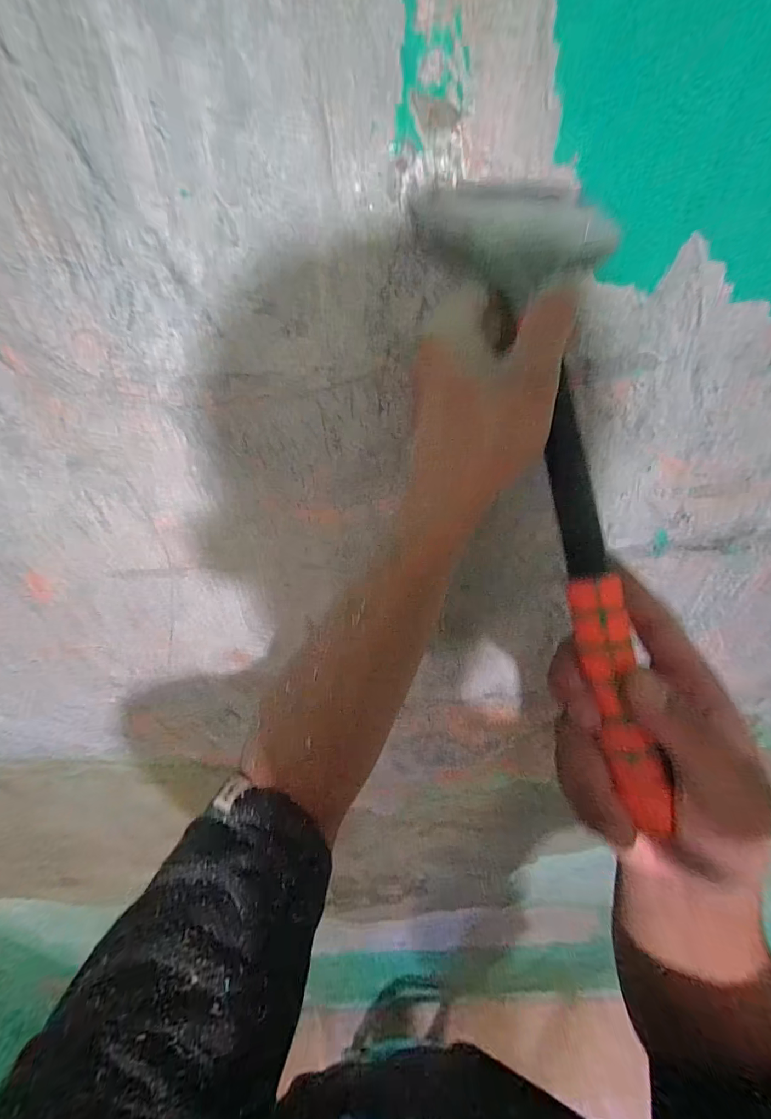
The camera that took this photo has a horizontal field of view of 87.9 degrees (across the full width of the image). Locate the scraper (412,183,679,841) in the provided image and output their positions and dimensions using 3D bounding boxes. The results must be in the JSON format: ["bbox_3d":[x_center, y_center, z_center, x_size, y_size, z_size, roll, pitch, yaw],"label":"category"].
[{"bbox_3d":[0.092,-0.042,0.196,0.088,0.314,0.021,-10,-5,-11],"label":"scraper"}]

